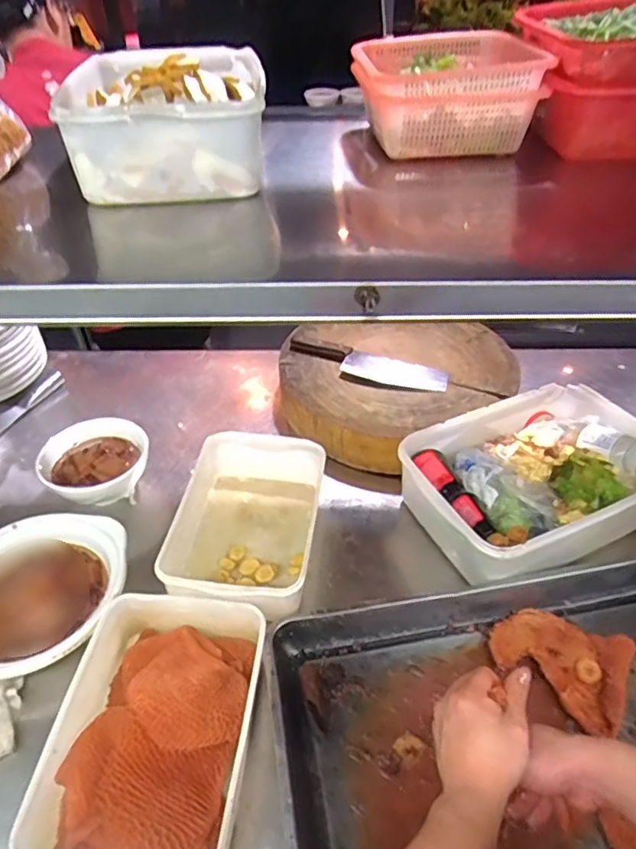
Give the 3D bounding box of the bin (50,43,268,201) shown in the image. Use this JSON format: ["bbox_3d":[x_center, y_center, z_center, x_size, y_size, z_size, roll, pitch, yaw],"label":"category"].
[{"bbox_3d":[-0.173,-0.360,0.685,0.210,0.091,0.300,-6,40,-6],"label":"bin"}]

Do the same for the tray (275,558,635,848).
[{"bbox_3d":[0.252,0.359,0.676,0.579,0.054,0.391,-7,40,-7],"label":"tray"}]

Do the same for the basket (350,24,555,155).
[{"bbox_3d":[0.158,-0.429,0.749,0.214,0.100,0.238,0,40,2],"label":"basket"}]

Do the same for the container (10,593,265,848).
[{"bbox_3d":[-0.180,0.346,0.668,0.209,0.075,0.304,3,40,6],"label":"container"}]

